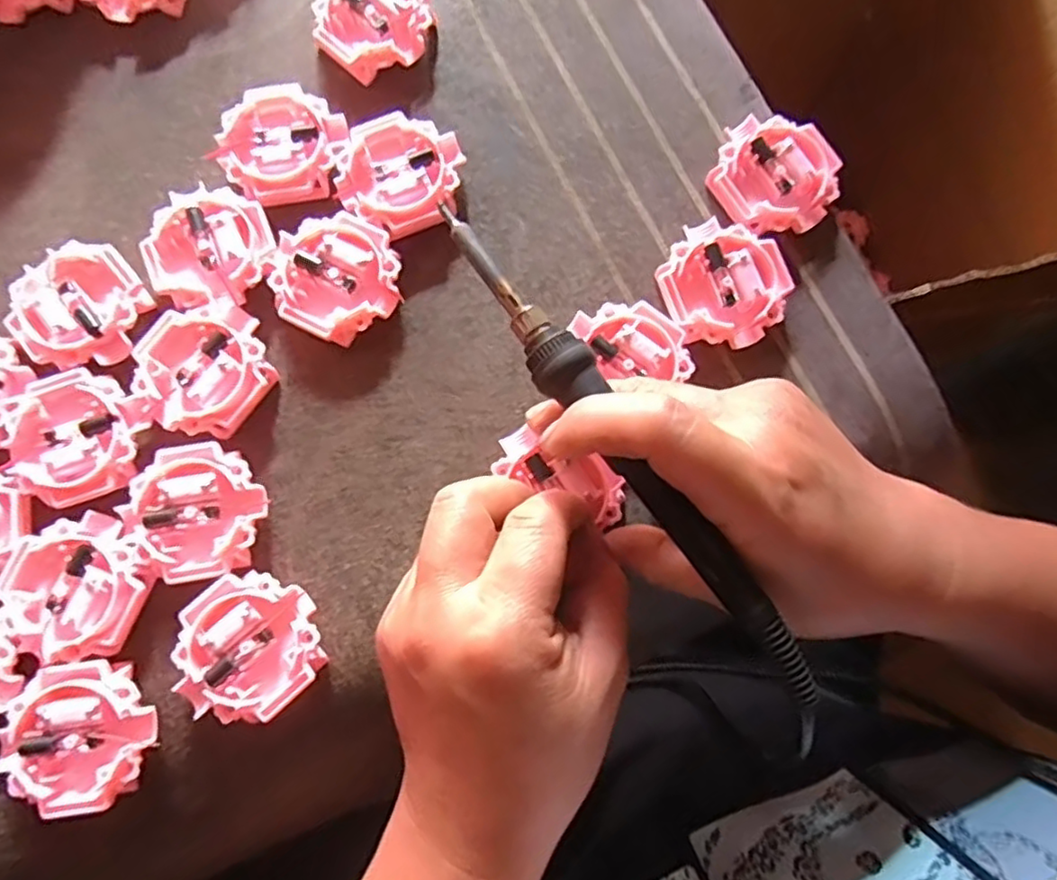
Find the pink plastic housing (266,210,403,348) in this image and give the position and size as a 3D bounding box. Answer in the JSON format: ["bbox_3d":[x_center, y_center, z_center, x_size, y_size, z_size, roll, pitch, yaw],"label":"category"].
[{"bbox_3d":[-0.081,-0.069,0.286,0.051,0.017,0.051,0,79,0],"label":"pink plastic housing"}]

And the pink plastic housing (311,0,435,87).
[{"bbox_3d":[-0.071,-0.193,0.310,0.052,0.016,0.049,-14,79,-3],"label":"pink plastic housing"}]

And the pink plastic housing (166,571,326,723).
[{"bbox_3d":[-0.107,0.080,0.258,0.053,0.016,0.051,0,79,0],"label":"pink plastic housing"}]

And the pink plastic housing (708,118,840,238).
[{"bbox_3d":[0.108,-0.117,0.296,0.050,0.015,0.053,-20,79,-4],"label":"pink plastic housing"}]

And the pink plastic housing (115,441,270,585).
[{"bbox_3d":[-0.130,0.029,0.267,0.048,0.016,0.052,0,79,0],"label":"pink plastic housing"}]

